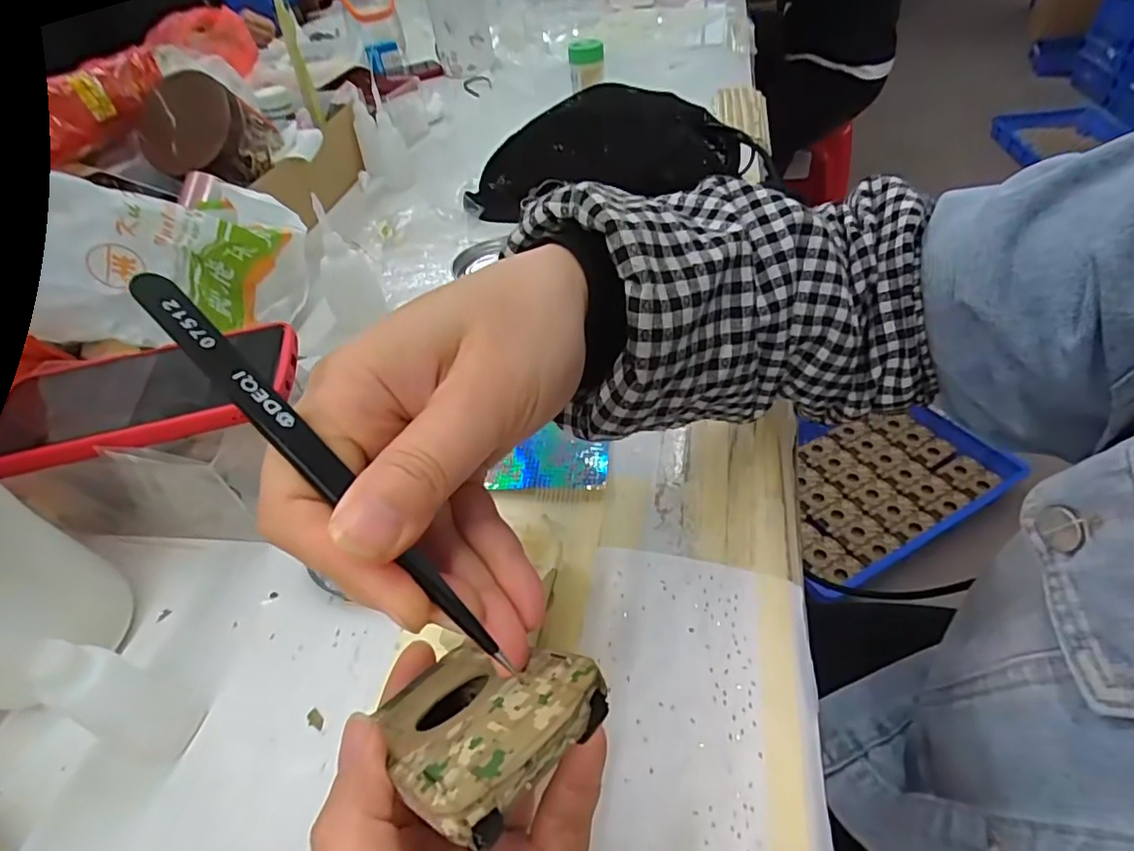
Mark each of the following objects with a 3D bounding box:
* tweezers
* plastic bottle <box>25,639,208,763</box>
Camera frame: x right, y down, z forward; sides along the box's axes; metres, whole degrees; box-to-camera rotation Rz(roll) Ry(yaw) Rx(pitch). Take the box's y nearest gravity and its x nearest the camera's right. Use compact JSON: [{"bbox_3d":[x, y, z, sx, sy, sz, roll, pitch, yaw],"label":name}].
[{"bbox_3d":[-0.057,0.014,0.143,0.126,0.004,0.009,50,58,-8],"label":"tweezers"},{"bbox_3d":[-0.189,0.119,0.248,0.025,0.081,0.027,10,48,16],"label":"plastic bottle"}]

